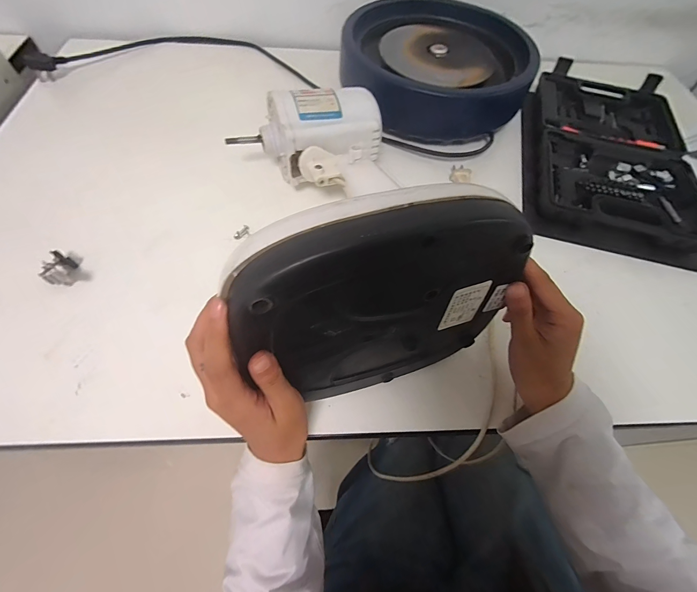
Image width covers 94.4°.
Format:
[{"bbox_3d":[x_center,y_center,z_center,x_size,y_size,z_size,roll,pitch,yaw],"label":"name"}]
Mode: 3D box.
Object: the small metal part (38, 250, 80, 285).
[{"bbox_3d":[-0.313,-0.028,0.350,0.042,0.020,0.030,36,65,15],"label":"small metal part"}]

